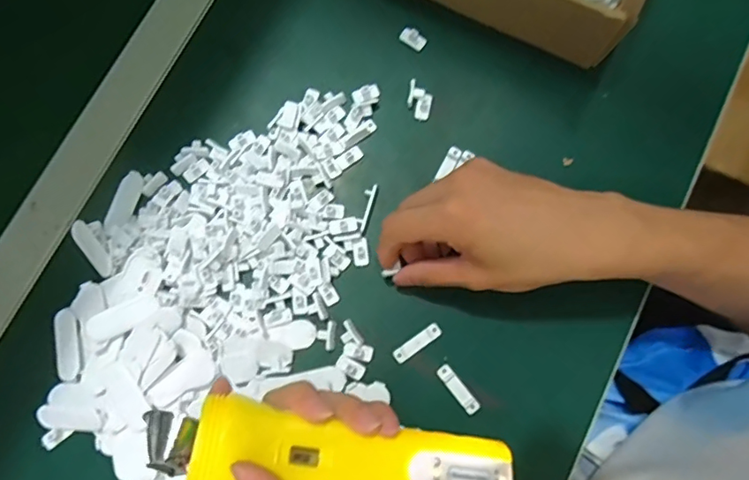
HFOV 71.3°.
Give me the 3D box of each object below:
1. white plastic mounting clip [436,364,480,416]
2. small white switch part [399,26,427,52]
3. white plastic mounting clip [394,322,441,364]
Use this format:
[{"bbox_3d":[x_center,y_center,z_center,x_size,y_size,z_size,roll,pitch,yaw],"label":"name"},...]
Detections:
[{"bbox_3d":[0.059,0.104,0.365,0.011,0.004,0.038,-38,81,-6],"label":"white plastic mounting clip"},{"bbox_3d":[0.030,-0.157,0.405,0.020,0.008,0.011,32,81,6],"label":"small white switch part"},{"bbox_3d":[0.031,0.073,0.371,0.038,0.004,0.010,-35,81,-6],"label":"white plastic mounting clip"}]

